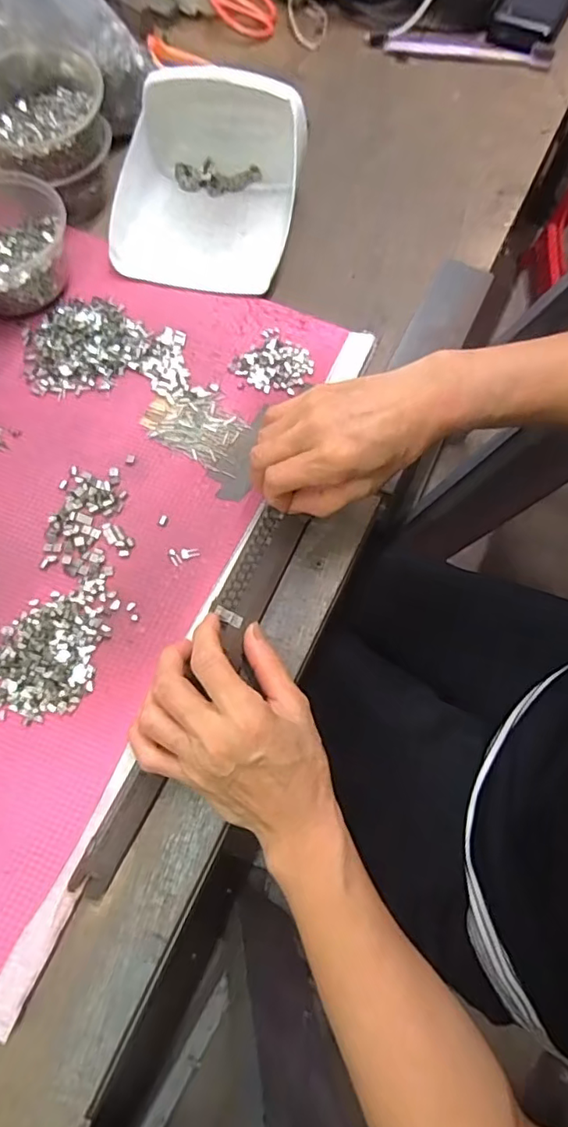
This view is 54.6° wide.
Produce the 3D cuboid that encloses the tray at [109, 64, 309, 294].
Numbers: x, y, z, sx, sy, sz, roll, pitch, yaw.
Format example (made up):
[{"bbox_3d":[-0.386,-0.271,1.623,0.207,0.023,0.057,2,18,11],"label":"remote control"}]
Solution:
[{"bbox_3d":[-0.067,-0.341,0.477,0.157,0.081,0.186,10,70,3],"label":"tray"}]

